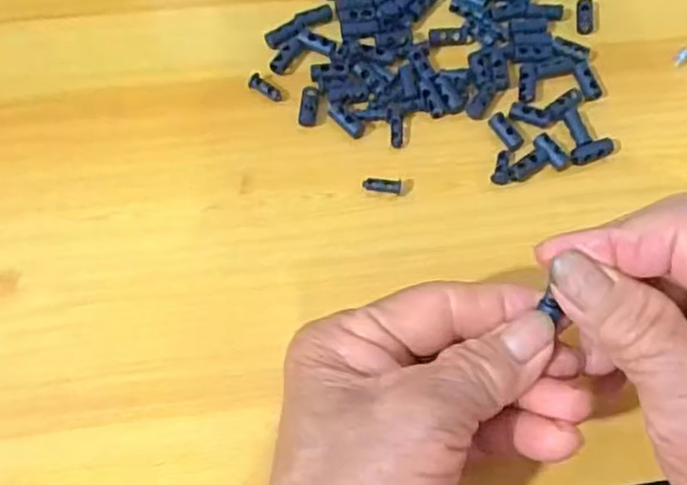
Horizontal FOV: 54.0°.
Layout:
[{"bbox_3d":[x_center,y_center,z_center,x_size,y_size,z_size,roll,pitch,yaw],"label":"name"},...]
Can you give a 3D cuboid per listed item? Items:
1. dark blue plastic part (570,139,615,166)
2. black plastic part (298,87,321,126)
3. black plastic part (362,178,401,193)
[{"bbox_3d":[0.111,-0.040,0.300,0.020,0.007,0.007,-13,67,-7],"label":"dark blue plastic part"},{"bbox_3d":[-0.015,-0.062,0.307,0.008,0.004,0.019,6,66,1],"label":"black plastic part"},{"bbox_3d":[0.017,-0.025,0.294,0.016,0.004,0.005,7,66,1],"label":"black plastic part"}]

